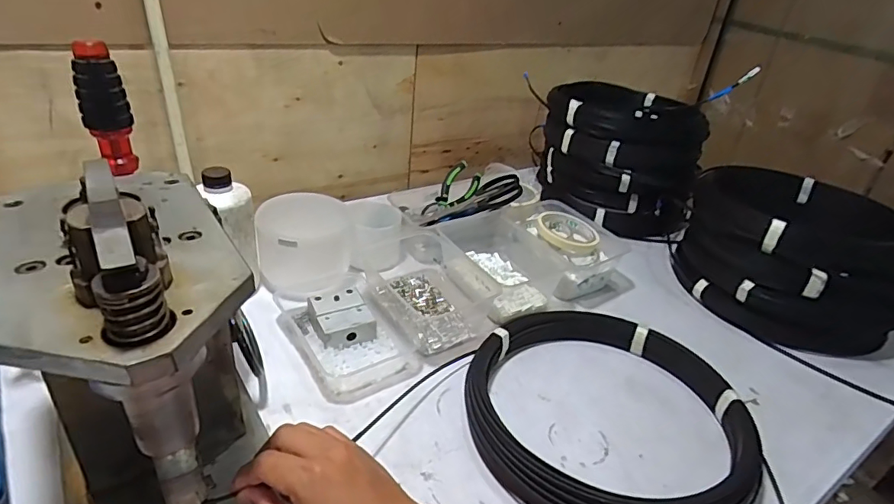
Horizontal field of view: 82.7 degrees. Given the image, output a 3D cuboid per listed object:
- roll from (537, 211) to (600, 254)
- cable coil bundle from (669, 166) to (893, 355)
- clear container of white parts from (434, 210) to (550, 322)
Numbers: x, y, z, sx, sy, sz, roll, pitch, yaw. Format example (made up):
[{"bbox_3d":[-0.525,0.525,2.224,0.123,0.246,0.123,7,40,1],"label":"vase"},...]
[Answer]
[{"bbox_3d":[0.182,-0.035,0.761,0.090,0.026,0.090,14,30,14],"label":"roll"},{"bbox_3d":[0.495,-0.002,0.731,0.273,0.152,0.265,27,36,33],"label":"cable coil bundle"},{"bbox_3d":[0.066,0.017,0.720,0.125,0.071,0.180,-11,33,-28],"label":"clear container of white parts"}]

